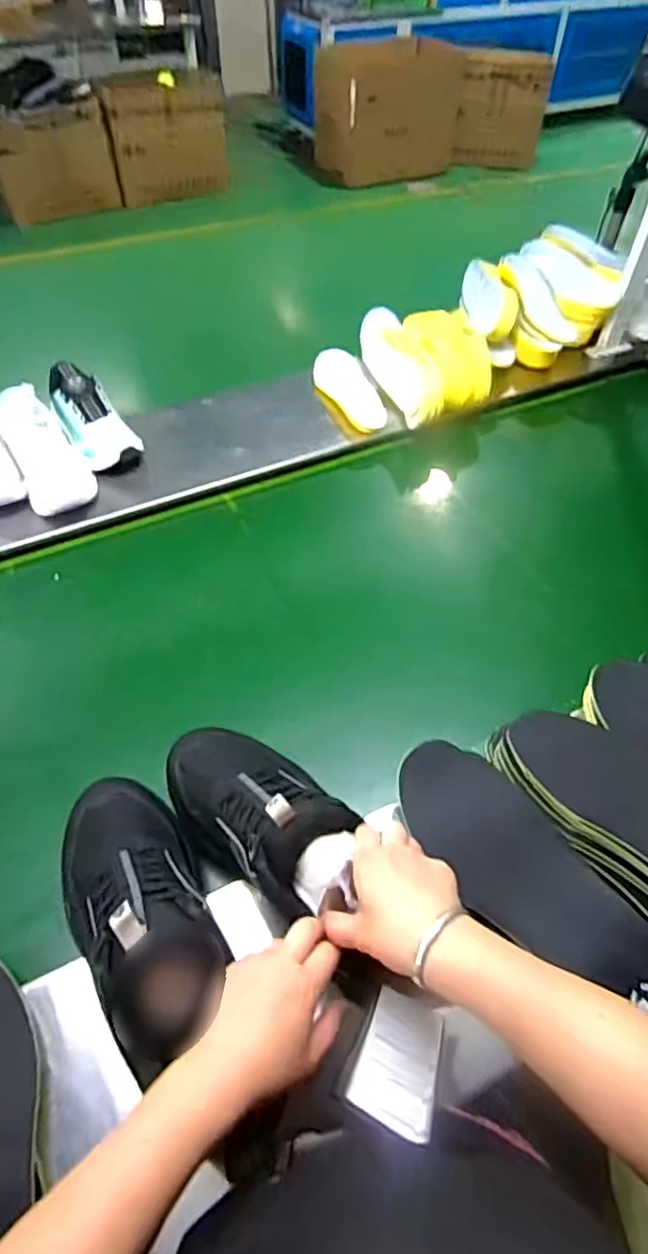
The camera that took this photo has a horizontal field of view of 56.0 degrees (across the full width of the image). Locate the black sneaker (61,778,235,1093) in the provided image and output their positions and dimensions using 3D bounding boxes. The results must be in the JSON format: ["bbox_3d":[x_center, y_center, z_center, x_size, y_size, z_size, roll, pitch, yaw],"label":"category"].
[{"bbox_3d":[-0.157,0.211,0.481,0.105,0.086,0.233,-27,32,-19],"label":"black sneaker"}]

